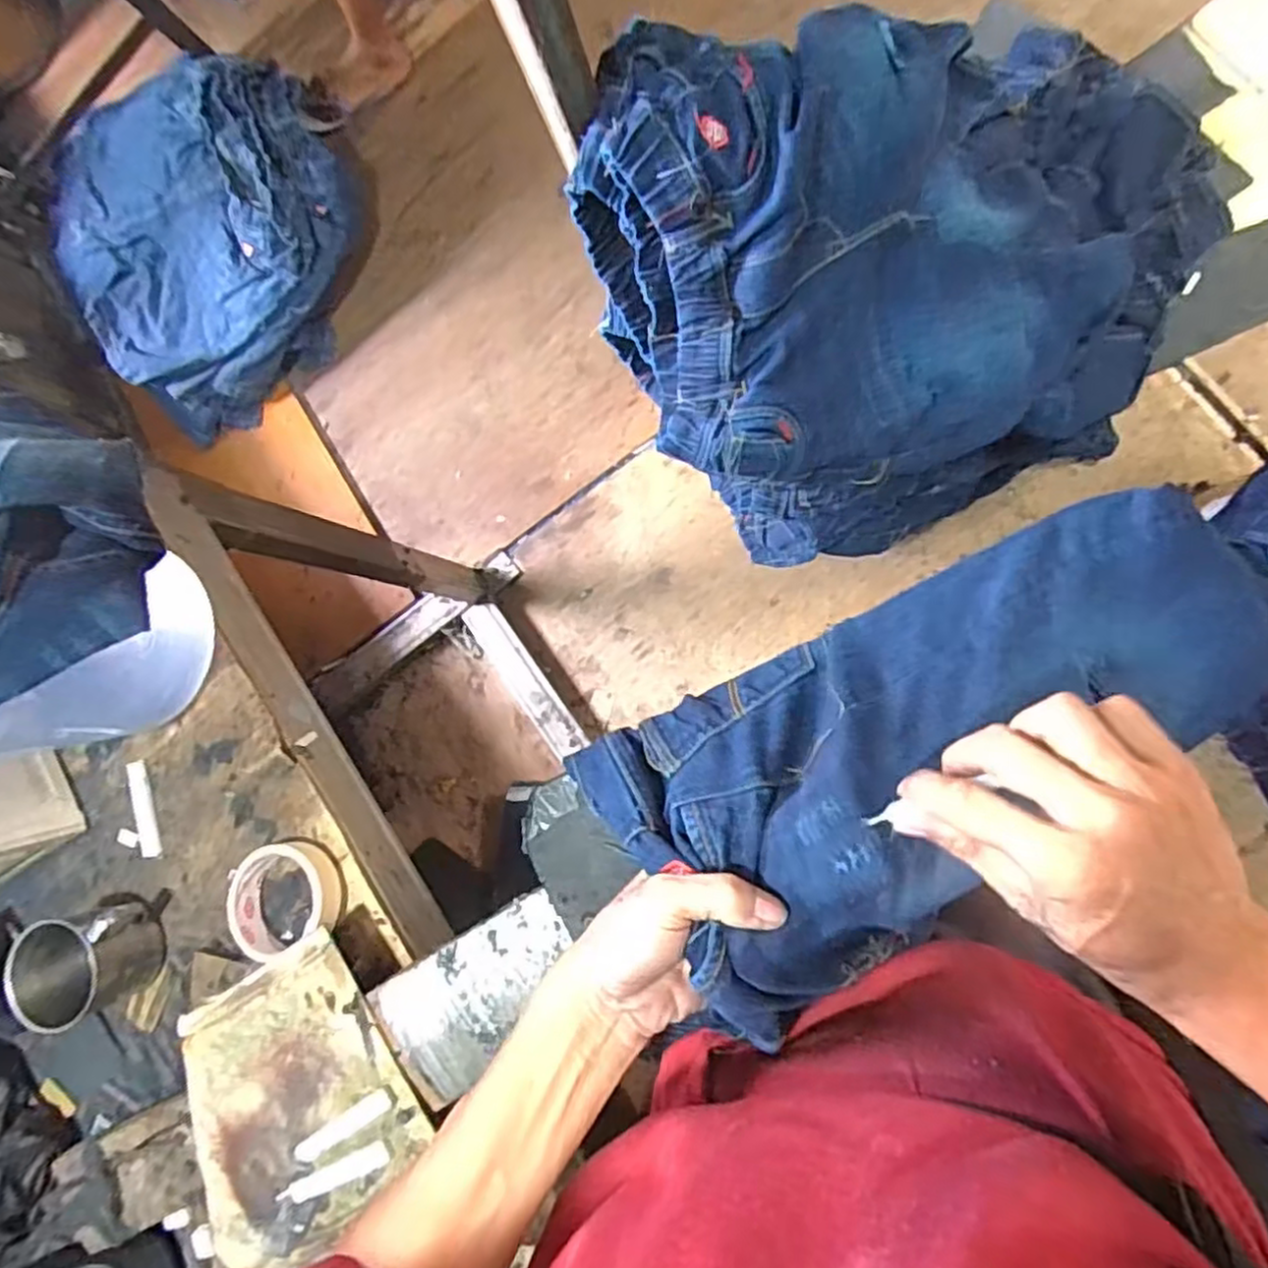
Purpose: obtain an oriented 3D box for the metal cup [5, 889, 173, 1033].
[{"bbox_3d":[-0.445,0.266,0.595,0.077,0.080,0.078,0,90,10],"label":"metal cup"}]

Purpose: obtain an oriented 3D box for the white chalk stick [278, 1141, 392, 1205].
[{"bbox_3d":[-0.217,0.390,0.521,0.089,0.010,0.020,-28,83,10],"label":"white chalk stick"}]

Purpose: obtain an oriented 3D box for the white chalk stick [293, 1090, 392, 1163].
[{"bbox_3d":[-0.210,0.354,0.520,0.082,0.009,0.015,-34,82,9],"label":"white chalk stick"}]

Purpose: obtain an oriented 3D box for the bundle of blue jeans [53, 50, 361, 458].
[{"bbox_3d":[-0.858,-0.836,1.455,0.602,0.241,0.654,-39,82,8],"label":"bundle of blue jeans"}]

